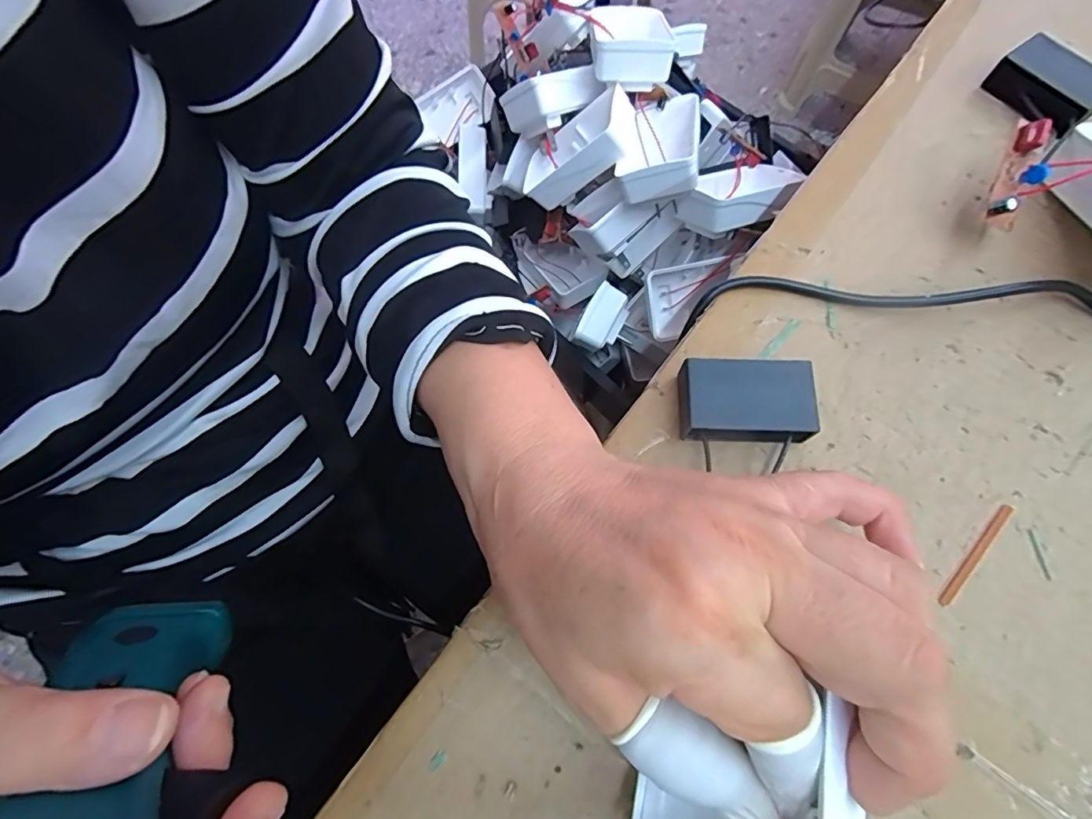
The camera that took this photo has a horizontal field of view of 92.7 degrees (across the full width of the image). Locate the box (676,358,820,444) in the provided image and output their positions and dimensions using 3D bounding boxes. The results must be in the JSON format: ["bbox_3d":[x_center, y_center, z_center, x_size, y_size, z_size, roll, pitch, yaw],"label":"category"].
[{"bbox_3d":[0.076,-0.002,0.204,0.050,0.019,0.030,0,68,2],"label":"box"}]

